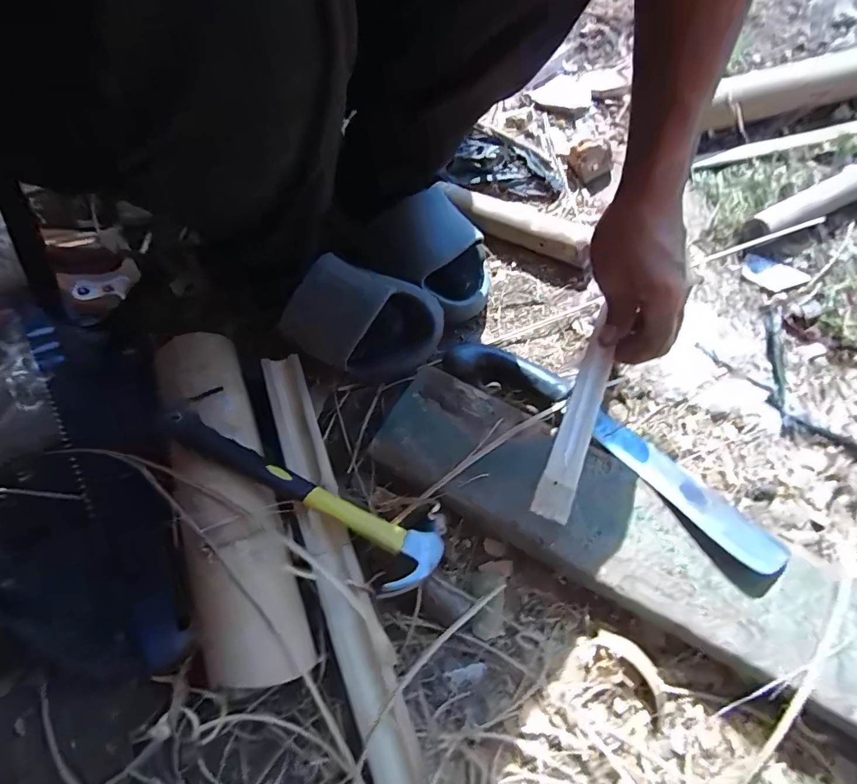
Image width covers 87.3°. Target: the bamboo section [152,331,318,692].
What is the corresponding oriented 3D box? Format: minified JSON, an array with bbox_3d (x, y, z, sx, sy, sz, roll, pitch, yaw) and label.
[{"bbox_3d":[-0.185,0.081,0.392,0.087,0.060,0.324,-22,70,-3],"label":"bamboo section"}]

